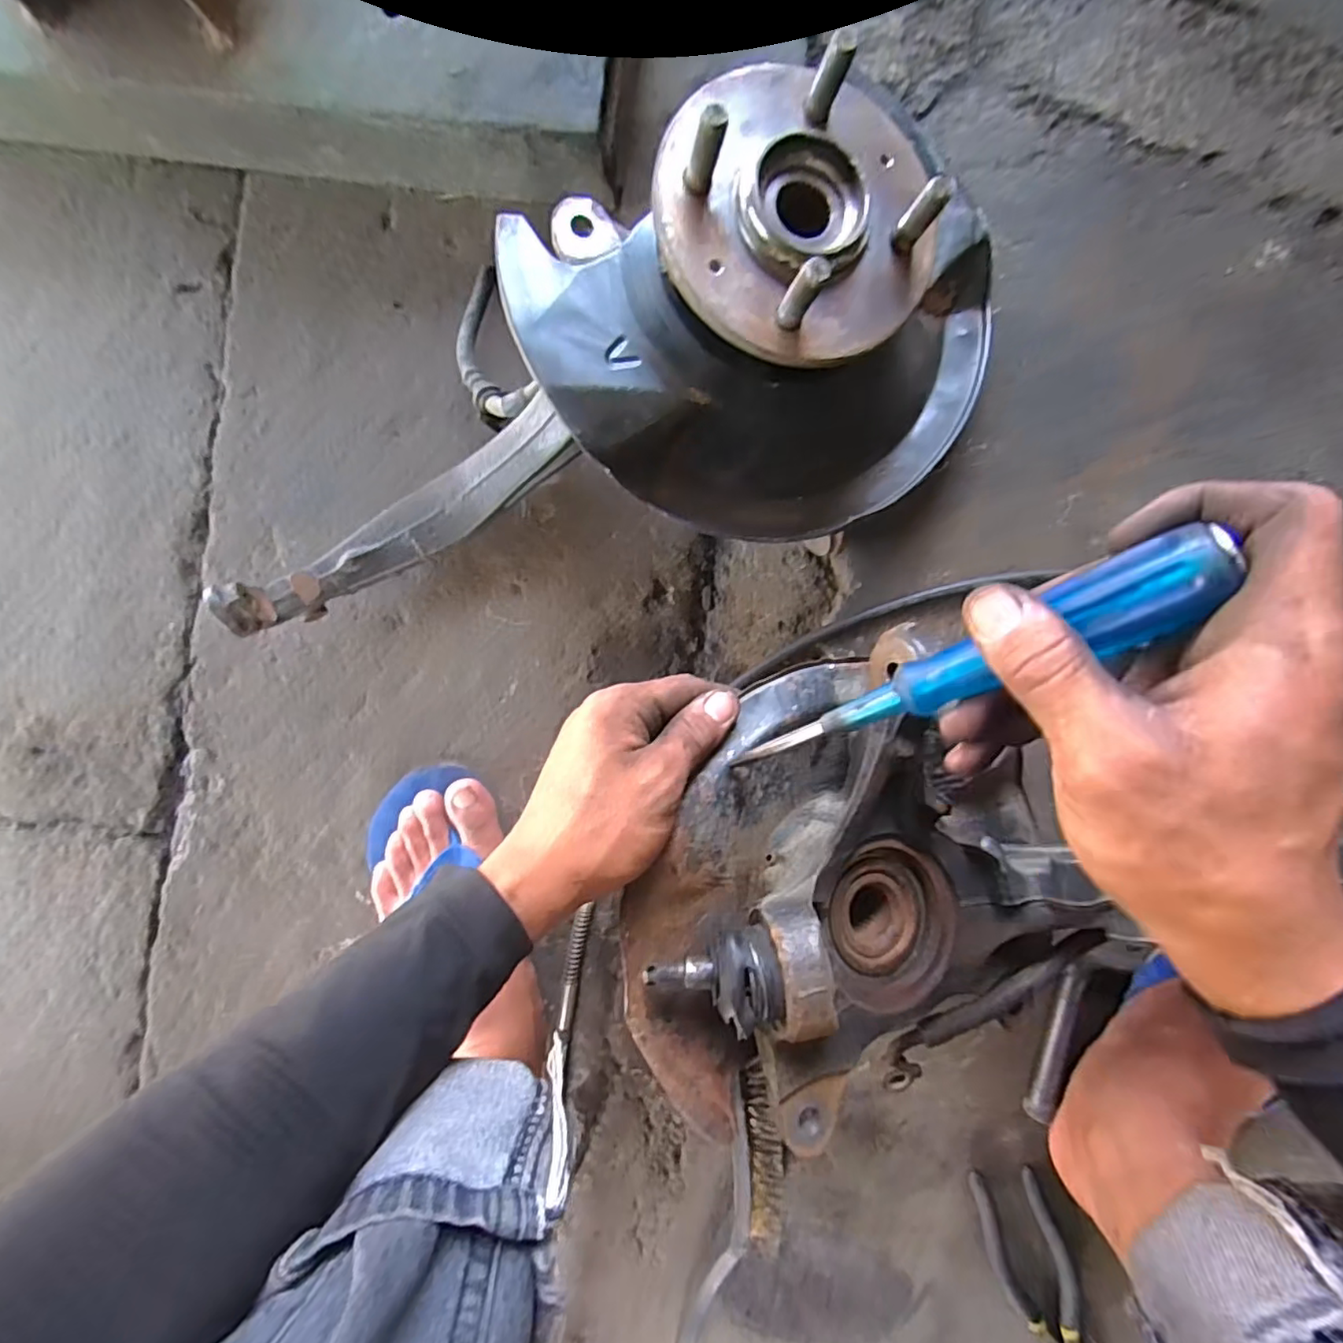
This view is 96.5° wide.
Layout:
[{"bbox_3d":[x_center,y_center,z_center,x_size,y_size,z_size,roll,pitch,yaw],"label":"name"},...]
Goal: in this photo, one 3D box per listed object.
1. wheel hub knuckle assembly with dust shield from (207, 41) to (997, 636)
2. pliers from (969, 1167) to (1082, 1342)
[{"bbox_3d":[-0.047,-0.159,0.342,0.472,0.136,0.196,-7,95,6],"label":"wheel hub knuckle assembly with dust shield"},{"bbox_3d":[0.266,0.441,0.424,0.049,0.015,0.193,-23,92,7],"label":"pliers"}]

